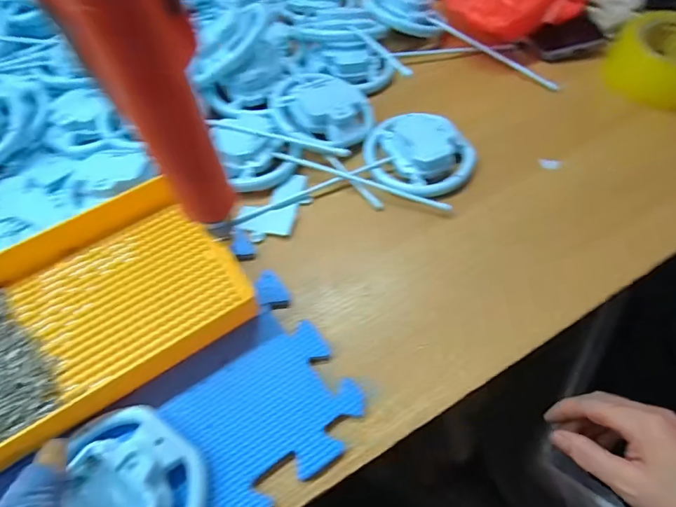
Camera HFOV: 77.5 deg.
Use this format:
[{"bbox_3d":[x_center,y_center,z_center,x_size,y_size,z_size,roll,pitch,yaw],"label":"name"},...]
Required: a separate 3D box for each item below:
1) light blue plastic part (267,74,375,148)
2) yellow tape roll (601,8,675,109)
[{"bbox_3d":[-0.015,-0.149,0.426,0.100,0.030,0.094,20,61,13],"label":"light blue plastic part"},{"bbox_3d":[0.361,-0.213,0.456,0.103,0.048,0.110,-31,62,-20],"label":"yellow tape roll"}]

